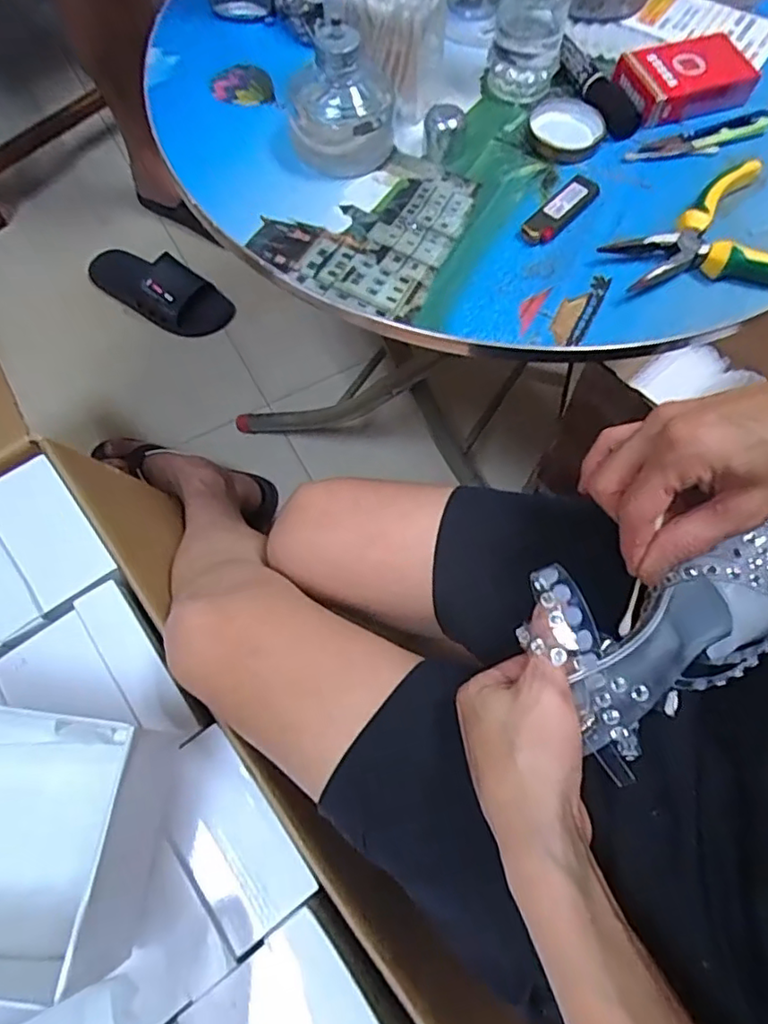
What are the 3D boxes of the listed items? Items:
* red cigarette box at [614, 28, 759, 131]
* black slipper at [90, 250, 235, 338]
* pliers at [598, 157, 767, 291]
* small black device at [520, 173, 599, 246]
[{"bbox_3d":[0.222,-0.324,0.453,0.091,0.024,0.063,-15,68,-8],"label":"red cigarette box"},{"bbox_3d":[-0.360,-0.354,0.962,0.242,0.057,0.097,25,68,9],"label":"black slipper"},{"bbox_3d":[0.212,-0.171,0.394,0.132,0.020,0.099,-21,69,-10],"label":"pliers"},{"bbox_3d":[0.117,-0.204,0.412,0.023,0.012,0.067,38,71,14],"label":"small black device"}]

